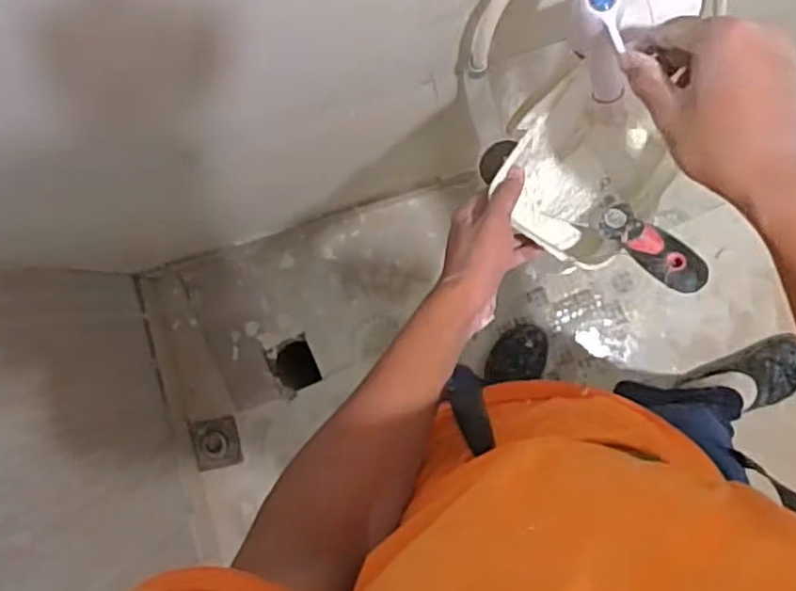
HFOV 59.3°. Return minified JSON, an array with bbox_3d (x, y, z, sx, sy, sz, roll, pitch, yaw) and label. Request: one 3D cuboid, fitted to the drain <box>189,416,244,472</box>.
[{"bbox_3d":[-0.380,0.311,1.471,0.094,0.025,0.104,-11,90,6],"label":"drain"}]

